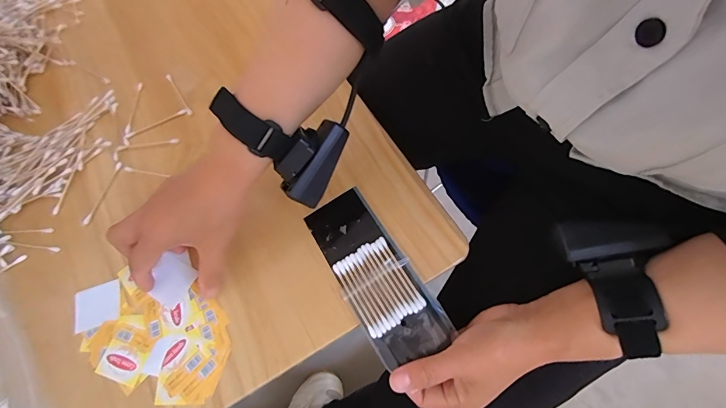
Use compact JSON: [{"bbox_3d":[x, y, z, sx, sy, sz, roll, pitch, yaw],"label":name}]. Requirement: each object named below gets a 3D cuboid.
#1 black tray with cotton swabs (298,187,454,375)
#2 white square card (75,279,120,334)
[{"bbox_3d":[0.009,0.060,0.334,0.064,0.011,0.160,-30,66,-11],"label":"black tray with cotton swabs"},{"bbox_3d":[-0.246,0.093,0.347,0.042,0.004,0.037,-18,65,-6],"label":"white square card"}]

